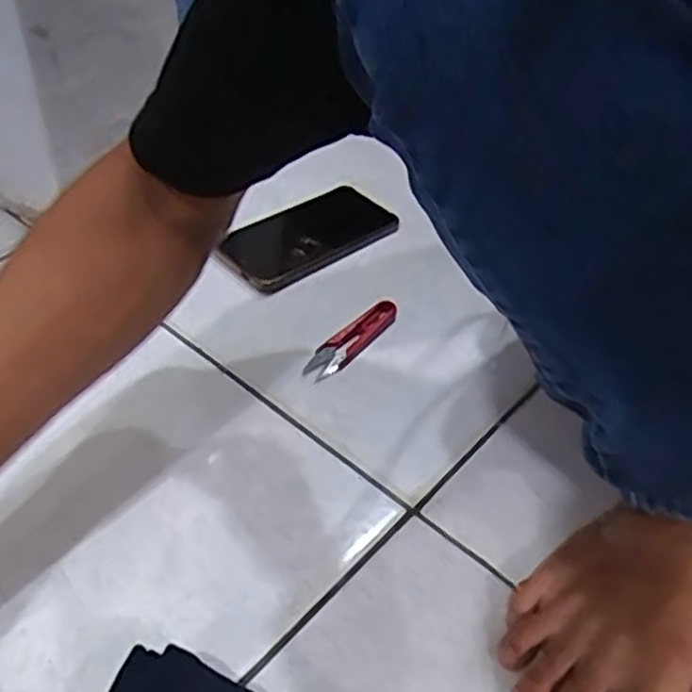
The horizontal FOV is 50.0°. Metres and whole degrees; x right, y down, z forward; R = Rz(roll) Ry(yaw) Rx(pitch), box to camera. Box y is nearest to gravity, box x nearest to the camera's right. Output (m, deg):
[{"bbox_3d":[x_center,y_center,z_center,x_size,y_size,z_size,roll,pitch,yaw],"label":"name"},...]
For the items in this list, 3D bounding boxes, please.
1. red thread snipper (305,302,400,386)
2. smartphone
[{"bbox_3d":[0.006,-0.006,0.582,0.025,0.010,0.103,34,49,26],"label":"red thread snipper"},{"bbox_3d":[-0.032,-0.101,0.669,0.173,0.008,0.075,-31,67,-33],"label":"smartphone"}]

